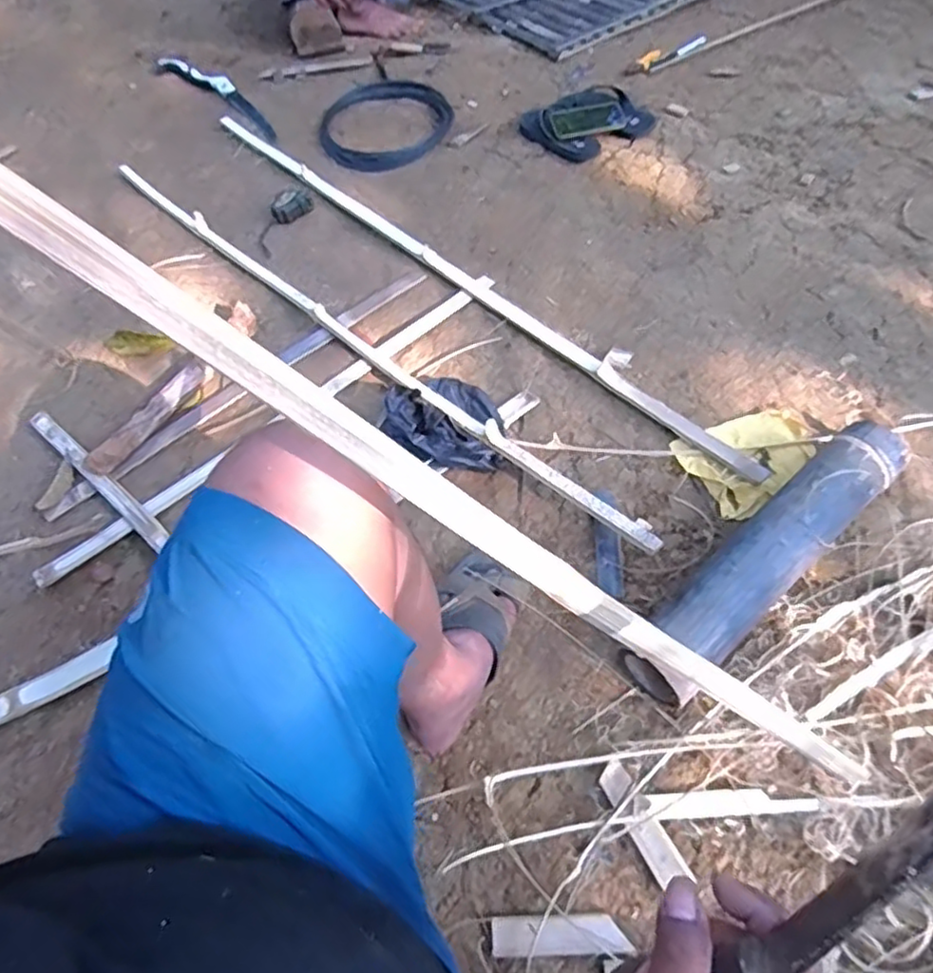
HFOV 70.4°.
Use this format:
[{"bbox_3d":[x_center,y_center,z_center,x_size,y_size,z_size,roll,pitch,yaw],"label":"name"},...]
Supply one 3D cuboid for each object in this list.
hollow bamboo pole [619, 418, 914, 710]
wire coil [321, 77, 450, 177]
[{"bbox_3d":[0.388,0.085,0.836,0.478,0.088,0.091,-39,61,-16],"label":"hollow bamboo pole"},{"bbox_3d":[-0.200,-0.891,1.593,0.323,0.026,0.382,-21,56,-10],"label":"wire coil"}]

